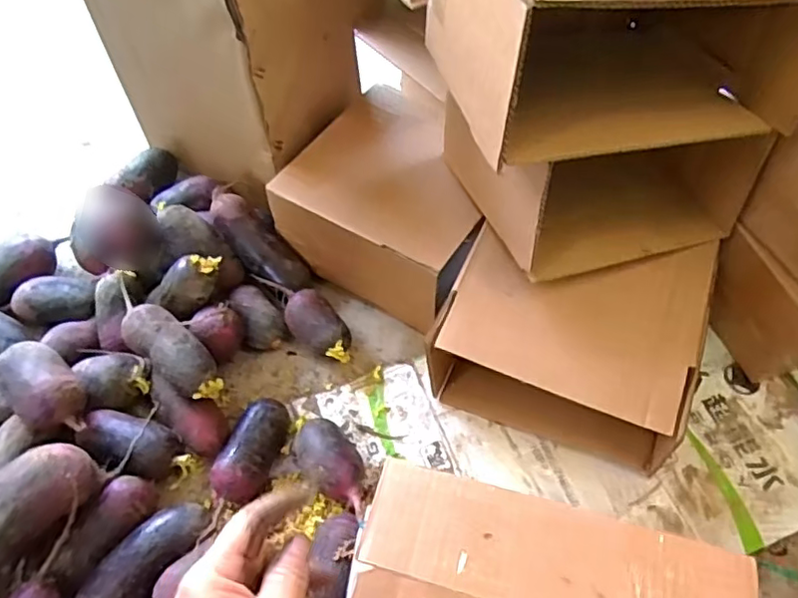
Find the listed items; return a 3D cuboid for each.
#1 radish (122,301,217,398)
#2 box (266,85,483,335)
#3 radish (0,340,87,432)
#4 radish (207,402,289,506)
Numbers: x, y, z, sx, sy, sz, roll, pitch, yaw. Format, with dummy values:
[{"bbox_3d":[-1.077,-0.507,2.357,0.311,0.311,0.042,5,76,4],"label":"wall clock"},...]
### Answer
[{"bbox_3d":[-0.267,0.059,0.710,0.129,0.056,0.058,36,65,23],"label":"radish"},{"bbox_3d":[0.004,-0.127,0.825,0.249,0.152,0.247,28,62,20],"label":"box"},{"bbox_3d":[-0.402,0.104,0.690,0.068,0.068,0.130,-40,64,-21],"label":"radish"},{"bbox_3d":[-0.166,0.174,0.697,0.061,0.050,0.114,15,59,12],"label":"radish"}]

